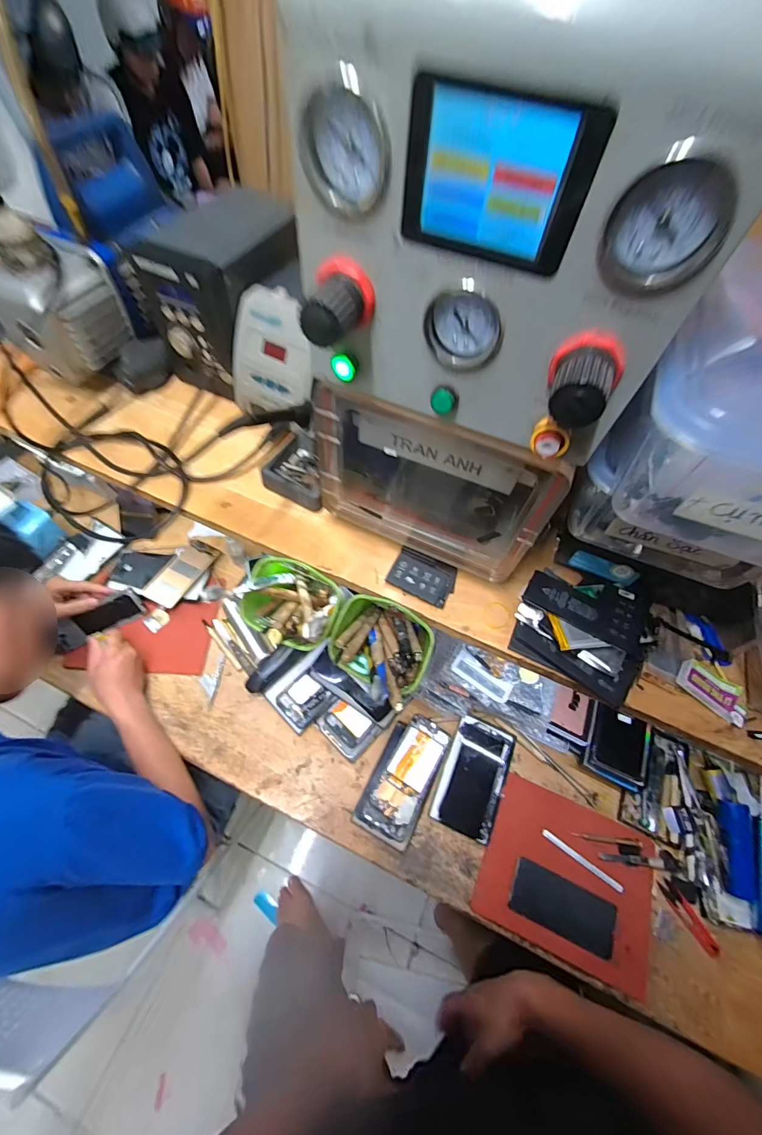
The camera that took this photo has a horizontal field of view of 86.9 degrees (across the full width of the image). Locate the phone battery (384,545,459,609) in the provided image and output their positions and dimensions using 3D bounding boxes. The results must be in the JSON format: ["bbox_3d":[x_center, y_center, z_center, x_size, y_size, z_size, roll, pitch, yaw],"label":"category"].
[{"bbox_3d":[0.045,0.010,0.427,0.066,0.011,0.046,24,62,10],"label":"phone battery"}]

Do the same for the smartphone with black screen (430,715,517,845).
[{"bbox_3d":[0.162,0.351,0.683,0.101,0.010,0.179,24,62,9],"label":"smartphone with black screen"}]

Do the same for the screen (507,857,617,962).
[{"bbox_3d":[0.272,0.505,0.599,0.152,0.010,0.069,22,61,9],"label":"screen"}]

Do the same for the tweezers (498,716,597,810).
[{"bbox_3d":[0.290,0.338,0.714,0.196,0.008,0.020,40,65,17],"label":"tweezers"}]

